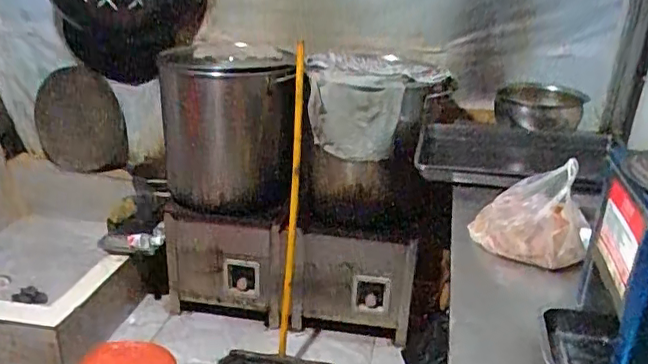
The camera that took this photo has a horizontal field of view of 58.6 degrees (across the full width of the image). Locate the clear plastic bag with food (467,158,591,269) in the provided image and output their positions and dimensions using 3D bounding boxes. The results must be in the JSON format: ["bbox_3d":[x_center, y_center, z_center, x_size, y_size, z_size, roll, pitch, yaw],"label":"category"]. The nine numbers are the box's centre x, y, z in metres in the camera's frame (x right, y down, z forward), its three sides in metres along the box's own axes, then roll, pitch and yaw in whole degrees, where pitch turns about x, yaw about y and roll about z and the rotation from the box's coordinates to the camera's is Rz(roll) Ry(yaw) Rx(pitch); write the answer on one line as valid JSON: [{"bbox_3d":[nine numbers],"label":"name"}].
[{"bbox_3d":[0.473,0.074,1.338,0.246,0.170,0.226,11,24,18],"label":"clear plastic bag with food"}]

